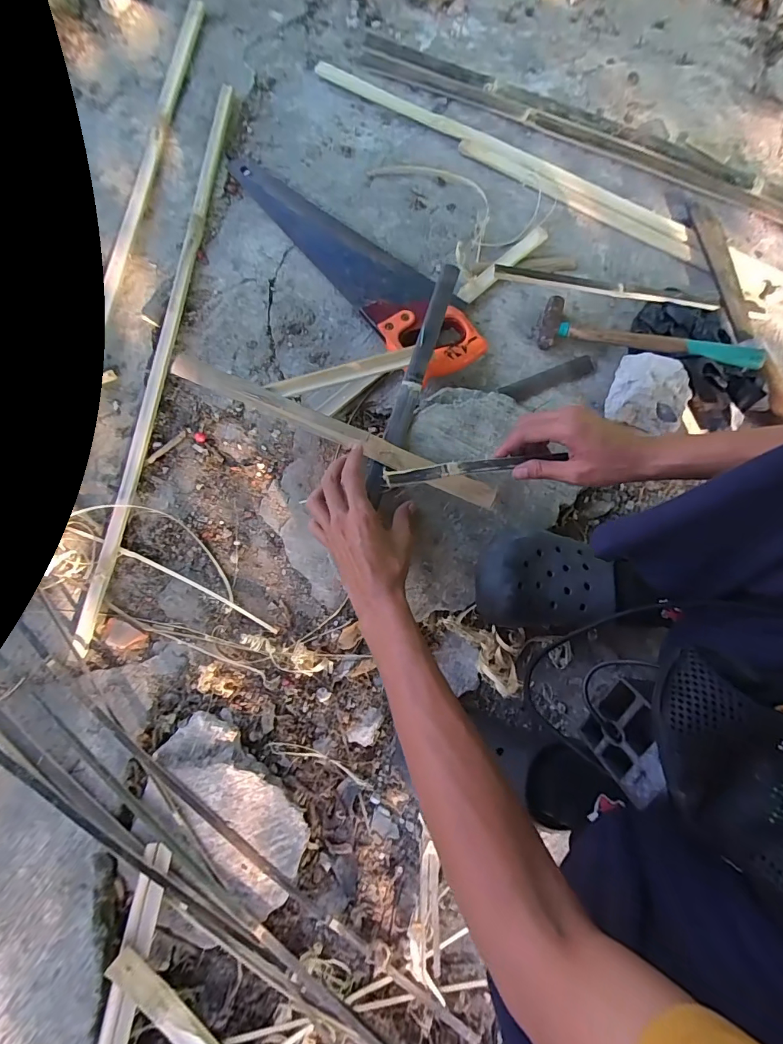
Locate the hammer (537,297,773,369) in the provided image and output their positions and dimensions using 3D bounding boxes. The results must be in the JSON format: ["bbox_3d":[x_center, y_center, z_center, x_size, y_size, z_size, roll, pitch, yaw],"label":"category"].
[{"bbox_3d":[0.354,-0.263,0.585,0.284,0.023,0.077,10,86,11],"label":"hammer"}]

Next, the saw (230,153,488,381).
[{"bbox_3d":[-0.054,-0.409,0.625,0.131,0.048,0.509,-36,81,-6],"label":"saw"}]

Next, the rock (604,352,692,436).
[{"bbox_3d":[0.354,-0.176,0.575,0.104,0.055,0.092,17,80,3],"label":"rock"}]

